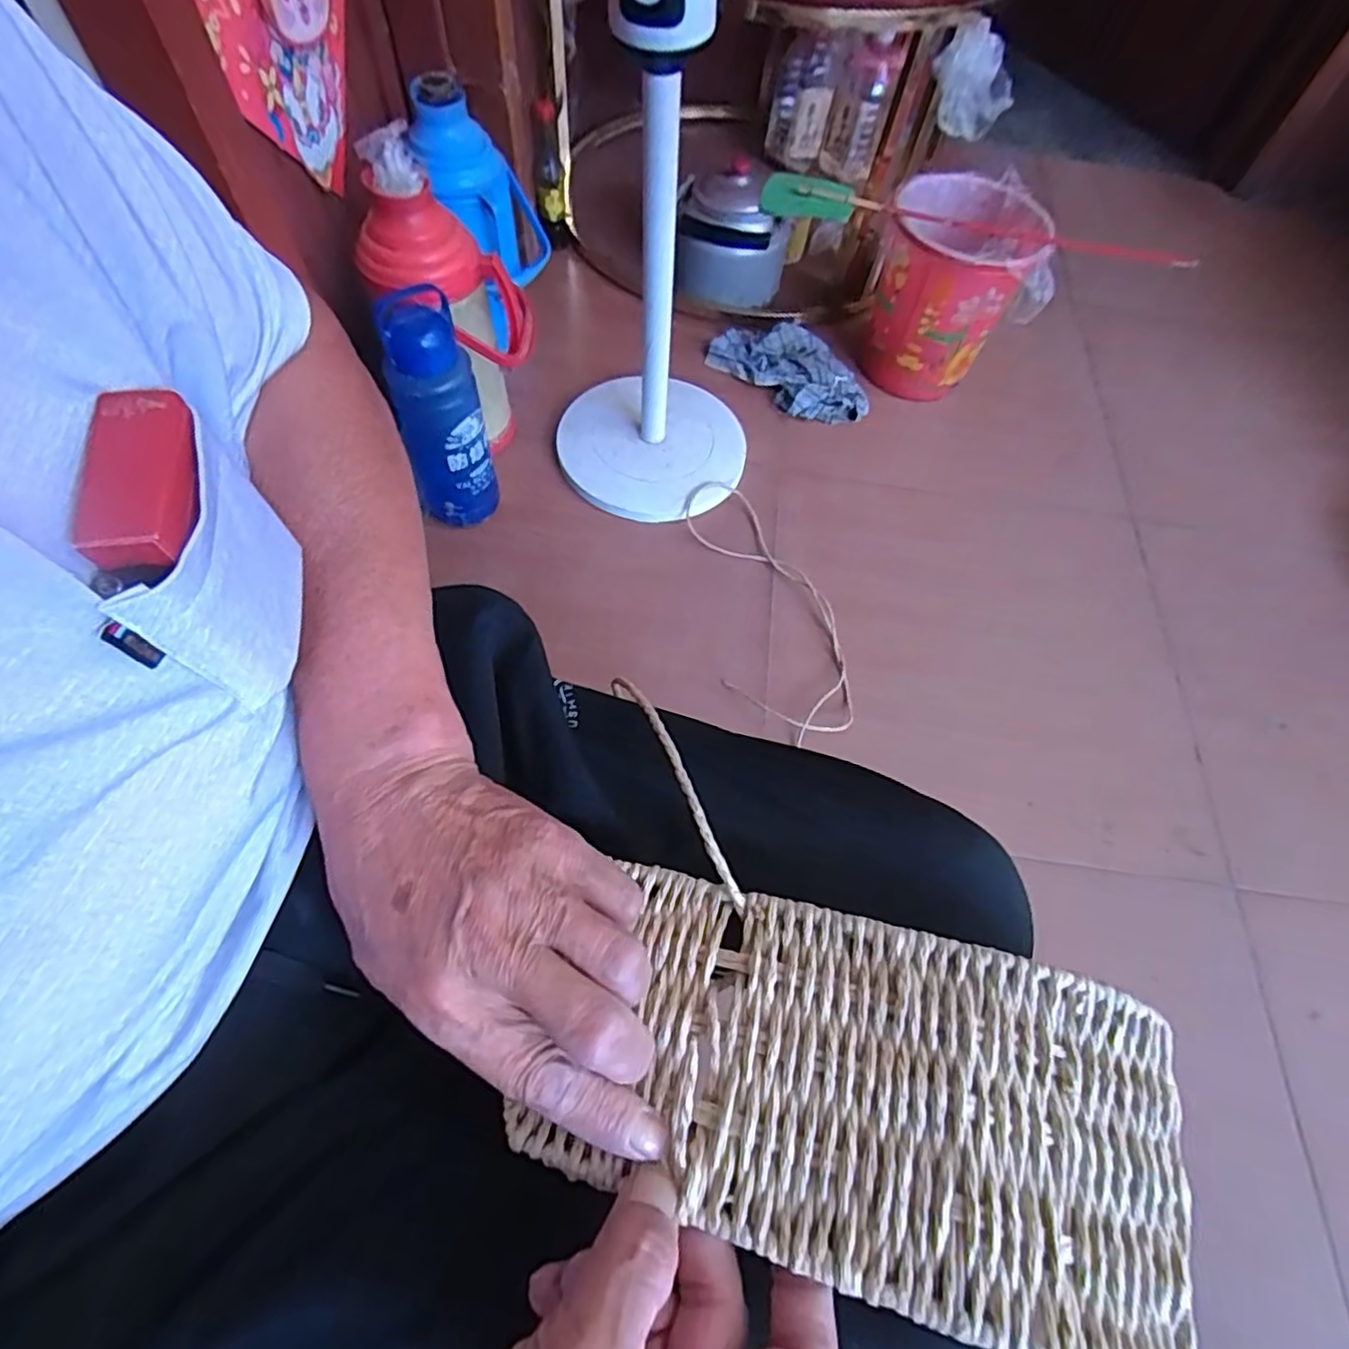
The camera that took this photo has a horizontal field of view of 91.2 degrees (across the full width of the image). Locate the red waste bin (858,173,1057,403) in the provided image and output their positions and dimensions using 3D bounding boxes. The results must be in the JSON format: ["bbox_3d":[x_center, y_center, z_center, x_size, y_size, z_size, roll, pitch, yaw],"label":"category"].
[{"bbox_3d":[0.444,-0.641,1.110,0.234,0.242,0.222,13,62,2],"label":"red waste bin"}]

